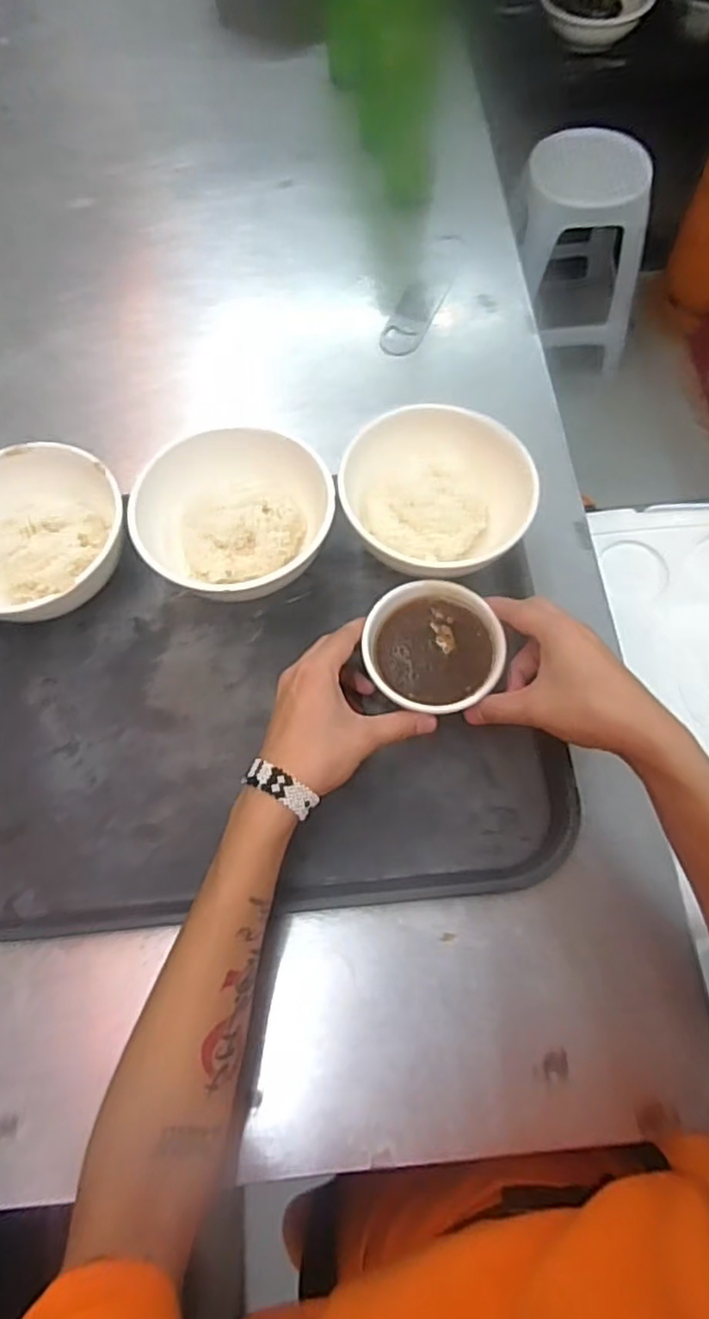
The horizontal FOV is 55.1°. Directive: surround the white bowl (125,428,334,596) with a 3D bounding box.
[{"bbox_3d":[-0.095,-0.105,0.540,0.157,0.078,0.132,-1,68,2],"label":"white bowl"}]

